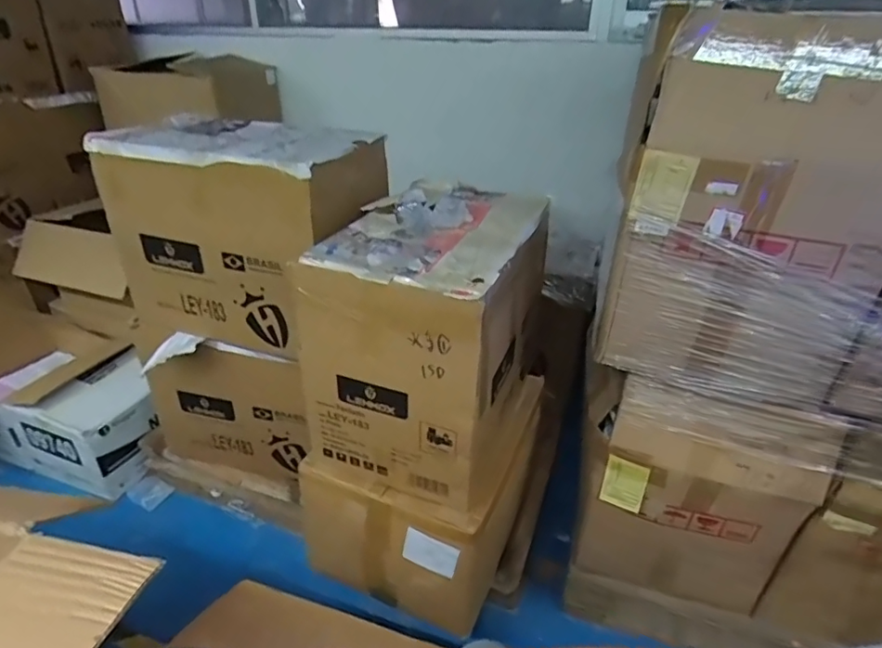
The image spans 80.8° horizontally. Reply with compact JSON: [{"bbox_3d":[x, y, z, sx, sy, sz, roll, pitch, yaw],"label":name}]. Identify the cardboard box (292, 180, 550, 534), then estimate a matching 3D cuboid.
[{"bbox_3d":[-0.002,0.019,1.050,0.333,0.447,0.489,12,31,19],"label":"cardboard box"}]

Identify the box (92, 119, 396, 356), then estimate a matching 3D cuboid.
[{"bbox_3d":[-0.427,-0.196,1.175,0.559,0.430,0.339,12,31,18],"label":"box"}]

